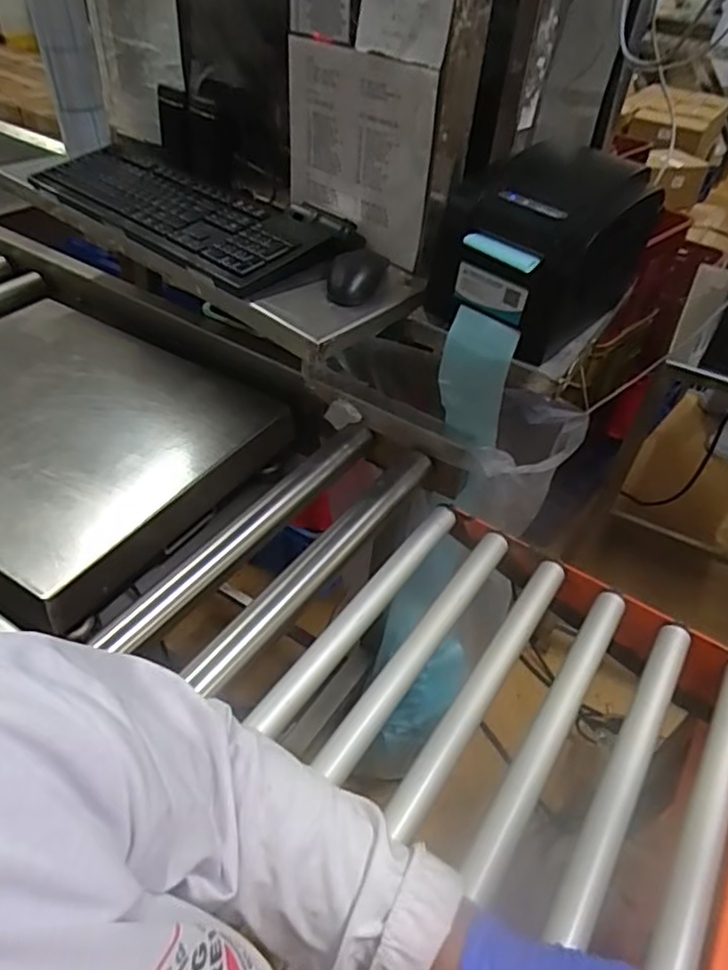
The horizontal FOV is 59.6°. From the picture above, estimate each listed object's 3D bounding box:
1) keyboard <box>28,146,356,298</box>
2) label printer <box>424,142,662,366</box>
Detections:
[{"bbox_3d":[-0.237,-0.366,0.829,0.433,0.034,0.177,33,50,27],"label":"keyboard"},{"bbox_3d":[0.172,-0.264,0.681,0.213,0.159,0.174,32,49,26],"label":"label printer"}]

